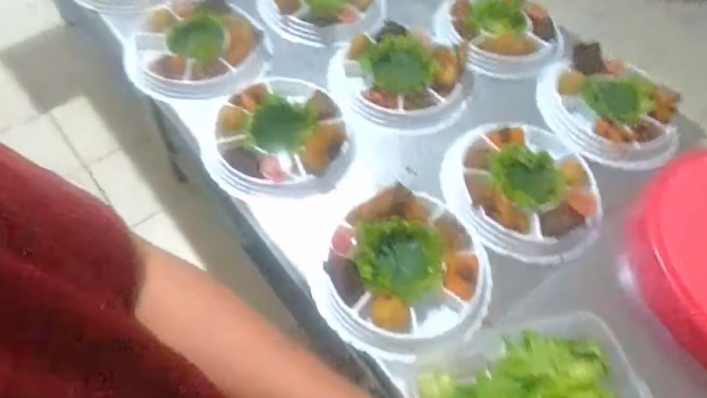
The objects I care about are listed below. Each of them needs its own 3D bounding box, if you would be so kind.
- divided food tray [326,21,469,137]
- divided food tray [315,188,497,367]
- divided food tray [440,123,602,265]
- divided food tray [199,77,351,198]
[{"bbox_3d":[0.075,-0.198,0.794,0.227,0.050,0.212,13,59,4],"label":"divided food tray"},{"bbox_3d":[0.069,0.086,0.601,0.199,0.049,0.212,26,61,12],"label":"divided food tray"},{"bbox_3d":[0.246,-0.019,0.694,0.221,0.041,0.215,40,64,19],"label":"divided food tray"},{"bbox_3d":[-0.107,-0.095,0.722,0.218,0.066,0.219,-6,59,-7],"label":"divided food tray"}]

